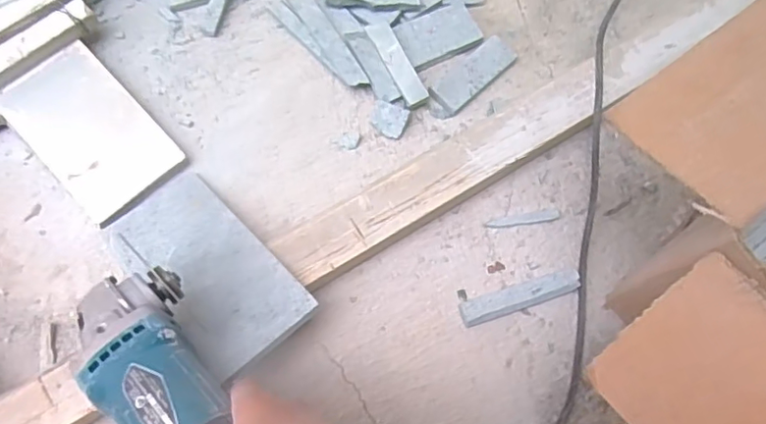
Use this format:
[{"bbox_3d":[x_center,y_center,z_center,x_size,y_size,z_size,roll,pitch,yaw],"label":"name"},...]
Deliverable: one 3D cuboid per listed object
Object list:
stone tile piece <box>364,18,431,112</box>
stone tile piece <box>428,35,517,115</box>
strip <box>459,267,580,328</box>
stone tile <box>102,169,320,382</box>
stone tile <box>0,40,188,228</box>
[{"bbox_3d":[0.016,-0.155,0.589,0.028,0.011,0.098,-25,72,-11],"label":"stone tile piece"},{"bbox_3d":[0.097,-0.144,0.599,0.101,0.013,0.038,-41,76,-16],"label":"stone tile piece"},{"bbox_3d":[0.127,0.077,0.524,0.114,0.011,0.023,-16,71,-8],"label":"strip"},{"bbox_3d":[-0.150,0.045,0.484,0.096,0.007,0.200,-38,57,-22],"label":"stone tile"},{"bbox_3d":[-0.278,-0.078,0.546,0.098,0.008,0.164,-42,82,-15],"label":"stone tile"}]

